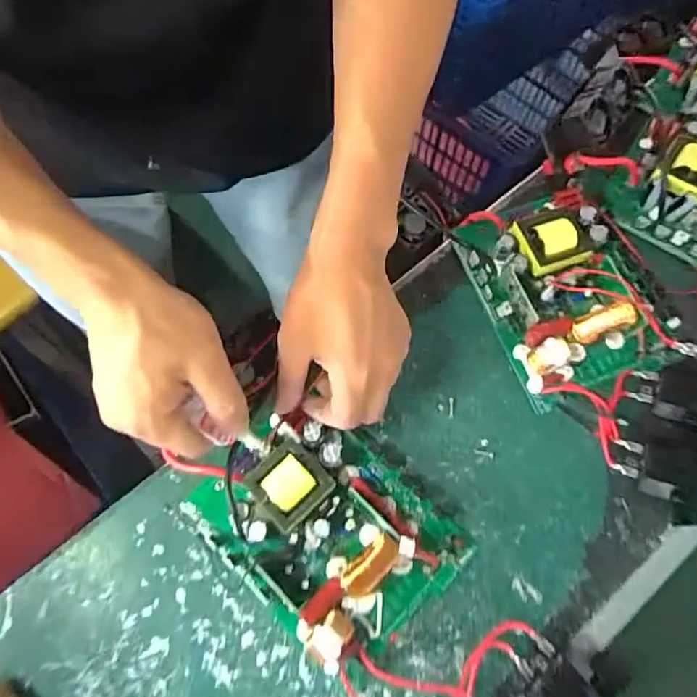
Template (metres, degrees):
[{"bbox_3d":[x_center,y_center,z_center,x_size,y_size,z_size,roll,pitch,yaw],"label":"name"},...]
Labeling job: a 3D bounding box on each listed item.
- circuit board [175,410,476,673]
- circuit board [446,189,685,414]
[{"bbox_3d":[-0.018,0.119,0.354,0.126,0.044,0.162,-43,73,-13],"label":"circuit board"},{"bbox_3d":[0.171,-0.050,0.409,0.129,0.040,0.186,-21,69,-5],"label":"circuit board"}]

